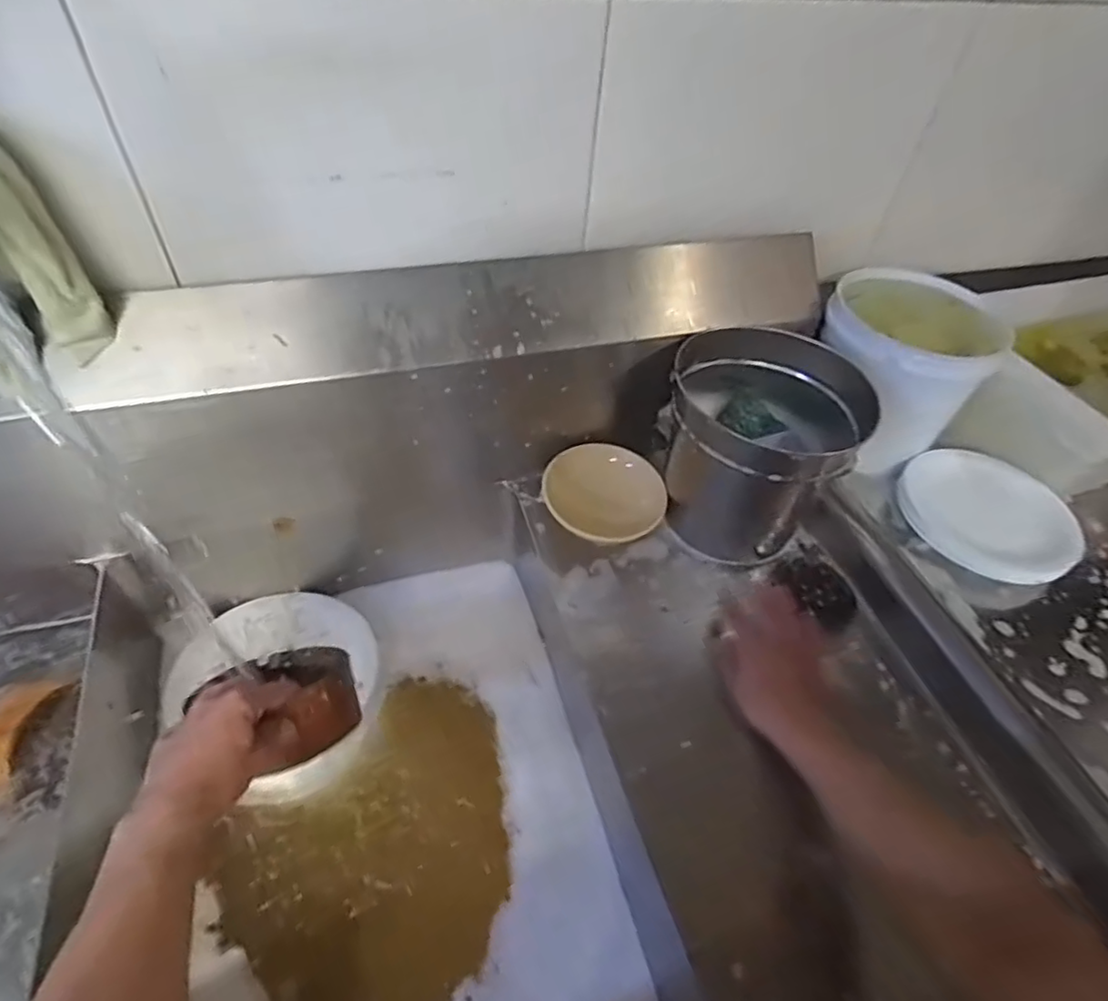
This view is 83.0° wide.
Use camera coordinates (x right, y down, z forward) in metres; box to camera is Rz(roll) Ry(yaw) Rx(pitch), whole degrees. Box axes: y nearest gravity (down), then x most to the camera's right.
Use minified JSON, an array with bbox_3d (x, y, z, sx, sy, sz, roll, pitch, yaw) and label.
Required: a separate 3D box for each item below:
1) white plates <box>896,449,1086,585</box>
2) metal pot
[{"bbox_3d":[0.490,0.016,0.711,0.154,0.037,0.186,-28,56,-27],"label":"white plates"},{"bbox_3d":[0.223,-0.062,0.718,0.199,0.196,0.206,3,48,-3],"label":"metal pot"}]

